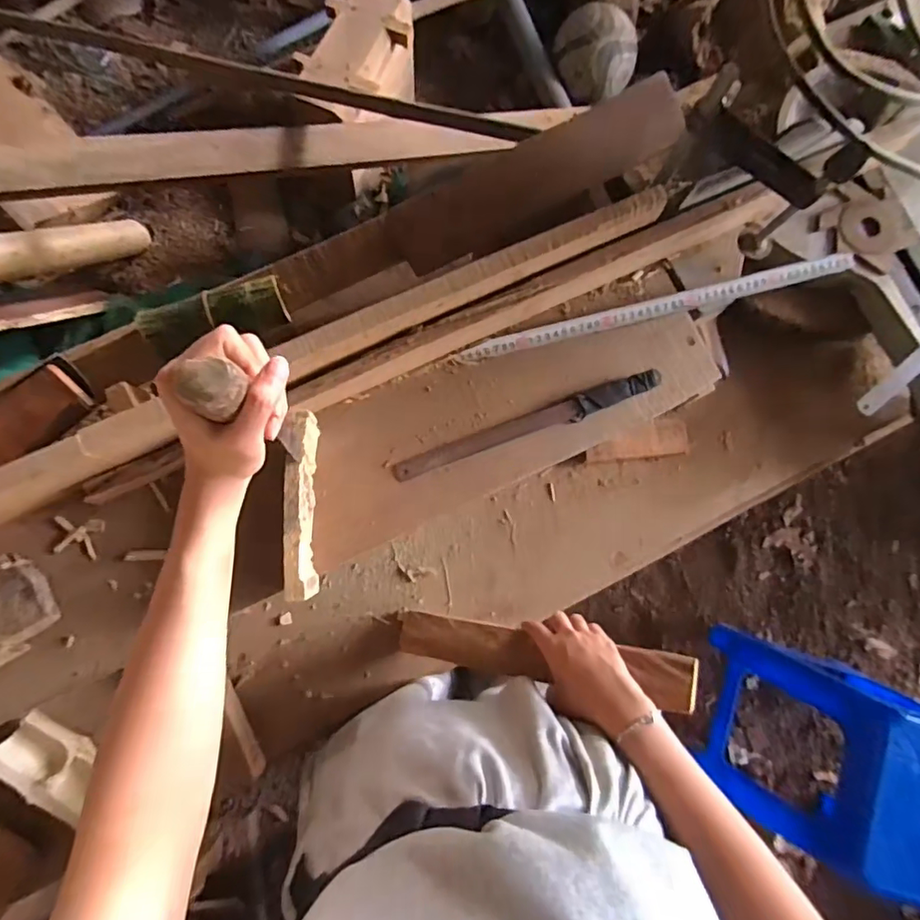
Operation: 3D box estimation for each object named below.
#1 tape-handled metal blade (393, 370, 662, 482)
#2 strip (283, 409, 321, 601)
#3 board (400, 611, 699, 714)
[{"bbox_3d":[0.074,-0.038,0.577,0.299,0.009,0.026,-19,84,-3],"label":"tape-handled metal blade"},{"bbox_3d":[-0.151,0.044,0.521,0.019,0.073,0.173,0,83,-1],"label":"strip"},{"bbox_3d":[0.075,0.201,0.552,0.310,0.030,0.049,0,82,26],"label":"board"}]

